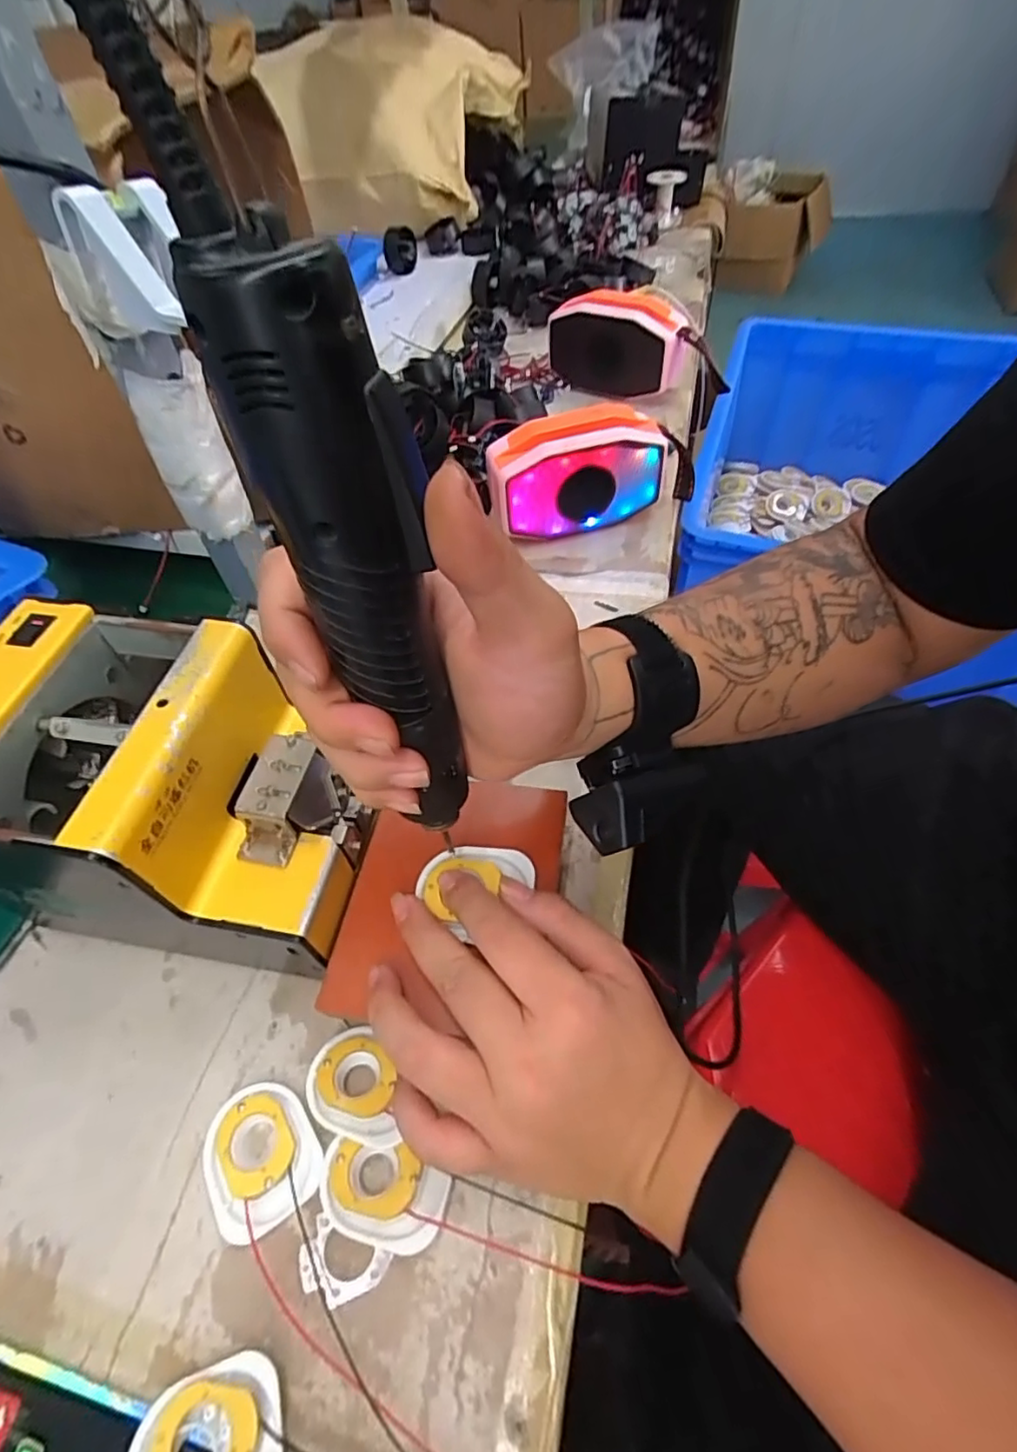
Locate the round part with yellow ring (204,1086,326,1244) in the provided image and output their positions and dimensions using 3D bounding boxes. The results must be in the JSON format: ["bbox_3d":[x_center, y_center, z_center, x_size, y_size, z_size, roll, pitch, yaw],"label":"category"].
[{"bbox_3d":[-0.117,0.200,0.285,0.049,0.009,0.057,-33,58,-20],"label":"round part with yellow ring"}]

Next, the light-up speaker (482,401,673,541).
[{"bbox_3d":[0.057,-0.216,0.522,0.143,0.086,0.054,-16,54,-8],"label":"light-up speaker"}]

